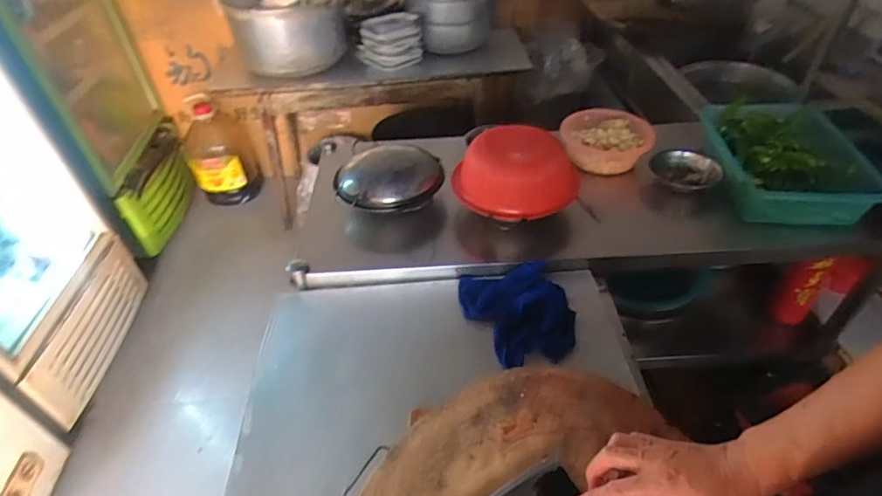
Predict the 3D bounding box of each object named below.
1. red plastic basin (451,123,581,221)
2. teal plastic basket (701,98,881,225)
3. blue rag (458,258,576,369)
[{"bbox_3d":[0.158,-0.173,1.015,0.242,0.110,0.242,6,43,10],"label":"red plastic basin"},{"bbox_3d":[0.709,-0.179,1.031,0.303,0.111,0.342,7,43,11],"label":"teal plastic basket"},{"bbox_3d":[0.134,0.107,0.871,0.182,0.043,0.200,-9,42,-6],"label":"blue rag"}]

